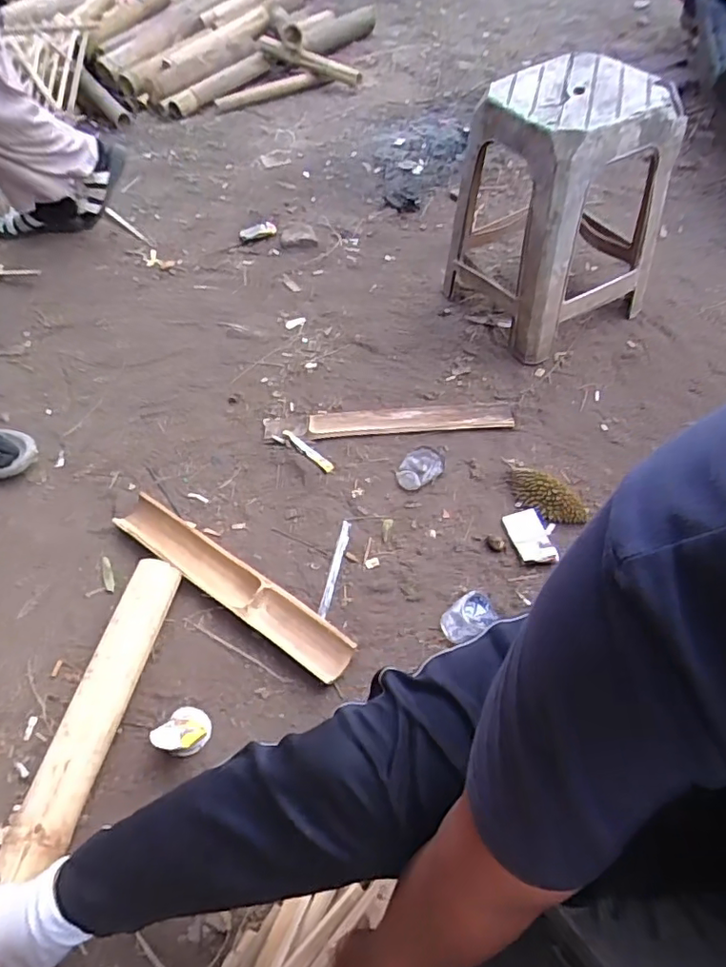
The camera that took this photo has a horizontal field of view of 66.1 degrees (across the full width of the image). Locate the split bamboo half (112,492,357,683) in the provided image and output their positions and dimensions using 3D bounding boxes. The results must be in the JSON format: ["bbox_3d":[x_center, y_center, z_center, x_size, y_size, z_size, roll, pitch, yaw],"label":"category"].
[{"bbox_3d":[-0.238,0.164,0.977,0.517,0.047,0.088,28,63,26],"label":"split bamboo half"}]

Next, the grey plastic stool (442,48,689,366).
[{"bbox_3d":[0.411,-0.614,1.239,0.353,0.452,0.387,-29,55,-12],"label":"grey plastic stool"}]

